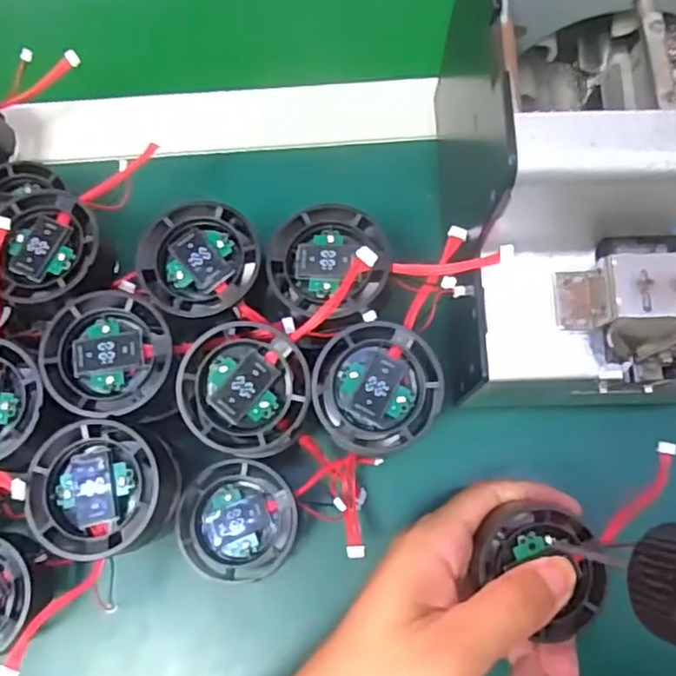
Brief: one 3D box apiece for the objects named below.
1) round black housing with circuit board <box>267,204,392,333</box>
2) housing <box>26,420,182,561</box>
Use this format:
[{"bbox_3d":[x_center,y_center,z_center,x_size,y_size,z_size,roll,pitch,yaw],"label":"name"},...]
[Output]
[{"bbox_3d":[-0.004,-0.032,0.282,0.051,0.015,0.053,0,73,1],"label":"round black housing with circuit board"},{"bbox_3d":[-0.095,0.064,0.273,0.052,0.041,0.052,0,73,1],"label":"housing"}]

